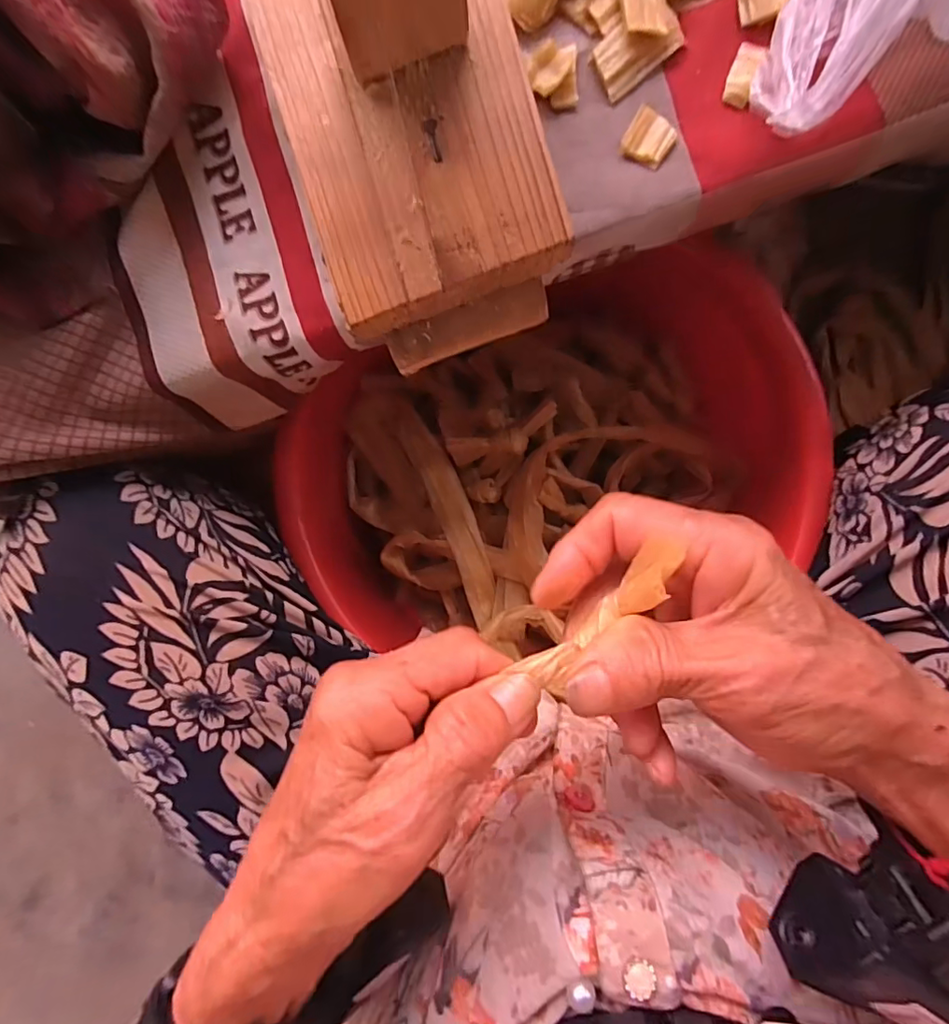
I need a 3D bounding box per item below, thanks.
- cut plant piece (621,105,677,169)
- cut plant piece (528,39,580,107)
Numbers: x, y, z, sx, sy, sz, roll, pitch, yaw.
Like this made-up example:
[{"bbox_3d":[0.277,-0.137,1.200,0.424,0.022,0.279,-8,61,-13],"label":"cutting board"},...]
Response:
[{"bbox_3d":[0.073,-0.155,0.229,0.019,0.004,0.019,27,92,2],"label":"cut plant piece"},{"bbox_3d":[0.033,-0.181,0.228,0.020,0.007,0.023,-4,90,2],"label":"cut plant piece"}]

